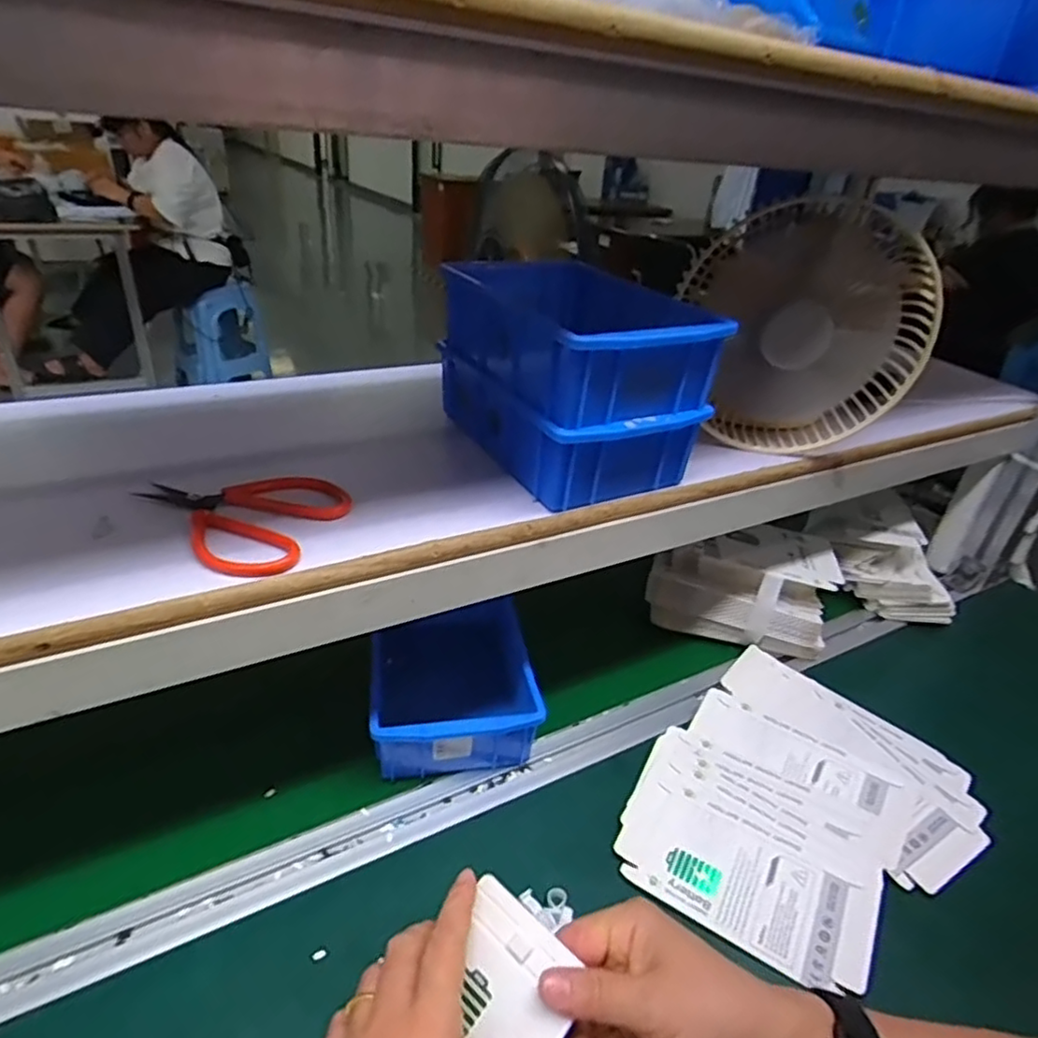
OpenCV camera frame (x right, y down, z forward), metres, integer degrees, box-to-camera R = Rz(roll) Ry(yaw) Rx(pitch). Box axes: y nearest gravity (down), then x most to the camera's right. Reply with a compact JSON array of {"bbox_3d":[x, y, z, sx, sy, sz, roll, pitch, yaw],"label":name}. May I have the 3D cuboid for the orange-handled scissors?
[{"bbox_3d":[-0.177,-0.004,0.401,0.117,0.012,0.094,12,33,11],"label":"orange-handled scissors"}]

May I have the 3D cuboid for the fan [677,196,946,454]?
[{"bbox_3d":[0.234,-0.158,0.560,0.194,0.185,0.098,12,33,11],"label":"fan"}]

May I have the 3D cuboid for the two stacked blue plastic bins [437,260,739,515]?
[{"bbox_3d":[0.040,-0.105,0.492,0.128,0.118,0.182,-14,37,-27],"label":"two stacked blue plastic bins"}]

